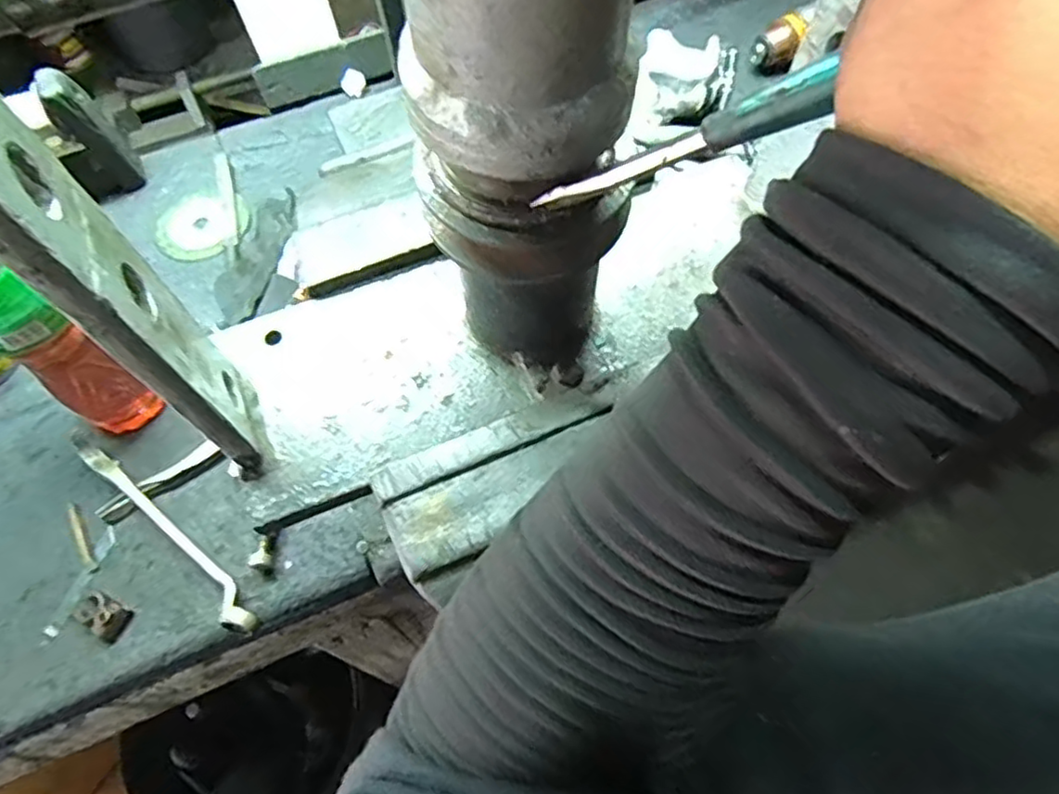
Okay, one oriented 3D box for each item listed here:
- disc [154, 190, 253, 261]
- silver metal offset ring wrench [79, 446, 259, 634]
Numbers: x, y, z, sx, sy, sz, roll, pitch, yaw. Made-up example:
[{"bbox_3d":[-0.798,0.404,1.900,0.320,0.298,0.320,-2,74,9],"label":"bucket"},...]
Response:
[{"bbox_3d":[-0.359,-0.192,0.712,0.098,0.004,0.097,-1,61,2],"label":"disc"},{"bbox_3d":[-0.299,0.115,0.535,0.221,0.036,0.023,36,69,20],"label":"silver metal offset ring wrench"}]

